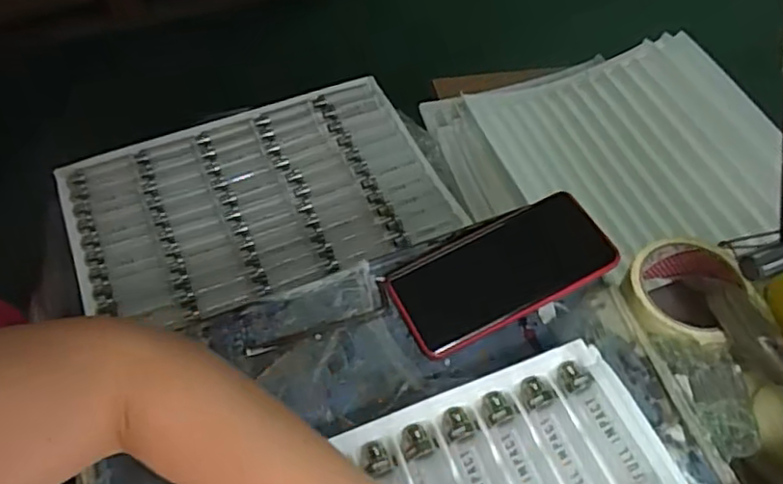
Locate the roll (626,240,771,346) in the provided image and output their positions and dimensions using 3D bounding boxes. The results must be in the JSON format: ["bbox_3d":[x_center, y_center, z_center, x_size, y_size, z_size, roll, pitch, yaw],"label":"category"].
[{"bbox_3d":[0.230,0.047,0.506,0.096,0.049,0.092,0,55,1],"label":"roll"}]

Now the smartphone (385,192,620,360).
[{"bbox_3d":[0.082,0.021,0.474,0.160,0.006,0.079,-28,57,-6],"label":"smartphone"}]

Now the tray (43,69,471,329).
[{"bbox_3d":[-0.178,-0.061,0.830,0.457,0.027,0.302,-19,57,-12],"label":"tray"}]

